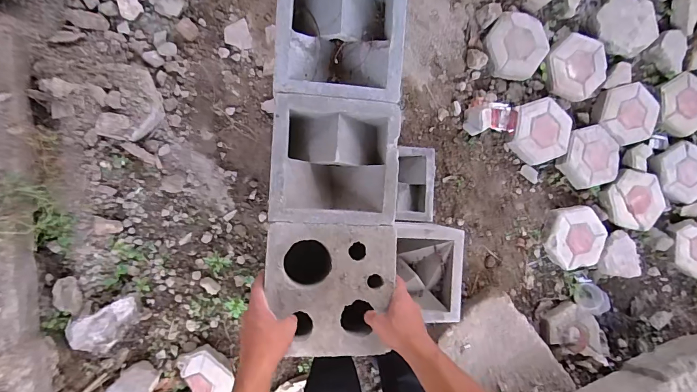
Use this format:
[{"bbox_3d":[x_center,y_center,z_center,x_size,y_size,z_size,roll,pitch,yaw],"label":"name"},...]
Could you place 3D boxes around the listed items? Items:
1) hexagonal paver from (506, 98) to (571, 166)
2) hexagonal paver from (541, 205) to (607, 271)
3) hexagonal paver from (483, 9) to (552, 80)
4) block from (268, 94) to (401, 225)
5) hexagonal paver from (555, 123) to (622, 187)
[{"bbox_3d":[0.626,-0.211,1.223,0.187,0.053,0.209,-2,92,-10],"label":"hexagonal paver"},{"bbox_3d":[0.755,0.139,1.251,0.193,0.066,0.202,-1,92,-10],"label":"hexagonal paver"},{"bbox_3d":[0.539,-0.479,1.194,0.205,0.048,0.198,5,91,-10],"label":"hexagonal paver"},{"bbox_3d":[-0.024,-0.054,0.614,0.198,0.069,0.198,2,91,-10],"label":"block"},{"bbox_3d":[0.801,-0.129,1.254,0.200,0.058,0.197,-15,94,-9],"label":"hexagonal paver"}]

